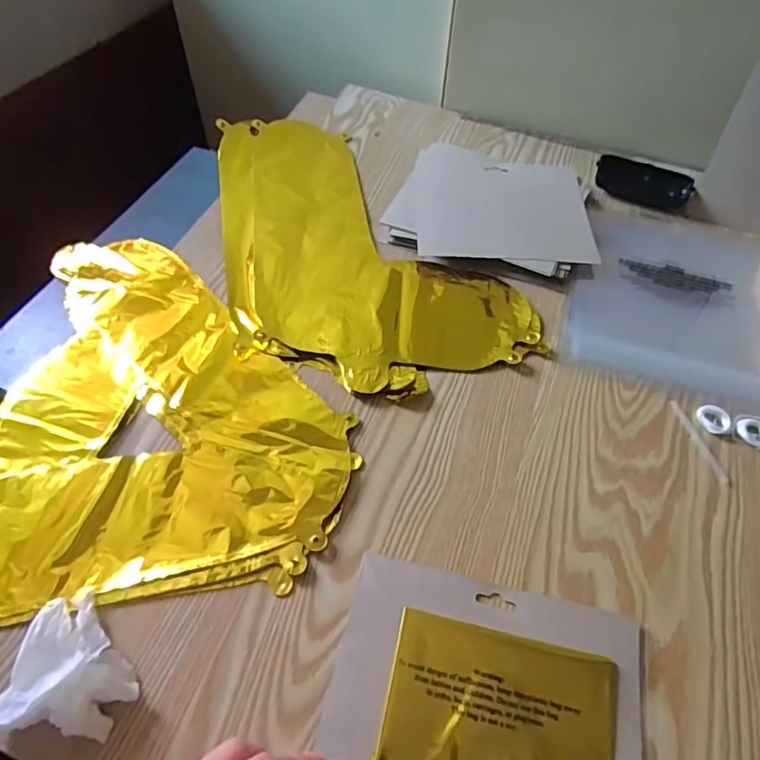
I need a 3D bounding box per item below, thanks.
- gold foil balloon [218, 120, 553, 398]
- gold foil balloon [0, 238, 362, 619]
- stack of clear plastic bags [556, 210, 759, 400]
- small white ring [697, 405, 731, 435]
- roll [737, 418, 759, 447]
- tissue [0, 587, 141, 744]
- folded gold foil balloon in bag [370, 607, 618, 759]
[{"bbox_3d":[-0.028,-0.162,0.599,0.274,0.020,0.414,-10,55,-10],"label":"gold foil balloon"},{"bbox_3d":[-0.215,0.004,0.471,0.354,0.009,0.366,-4,54,-6],"label":"gold foil balloon"},{"bbox_3d":[0.311,-0.094,0.577,0.220,0.012,0.258,14,54,7],"label":"stack of clear plastic bags"},{"bbox_3d":[0.287,0.034,0.474,0.025,0.007,0.028,-35,63,-25],"label":"small white ring"},{"bbox_3d":[0.318,0.044,0.470,0.025,0.005,0.028,25,56,14],"label":"roll"},{"bbox_3d":[-0.183,0.172,0.337,0.070,0.033,0.076,7,54,2],"label":"tissue"},{"bbox_3d":[0.072,0.219,0.335,0.141,0.006,0.122,13,54,7],"label":"folded gold foil balloon in bag"}]

